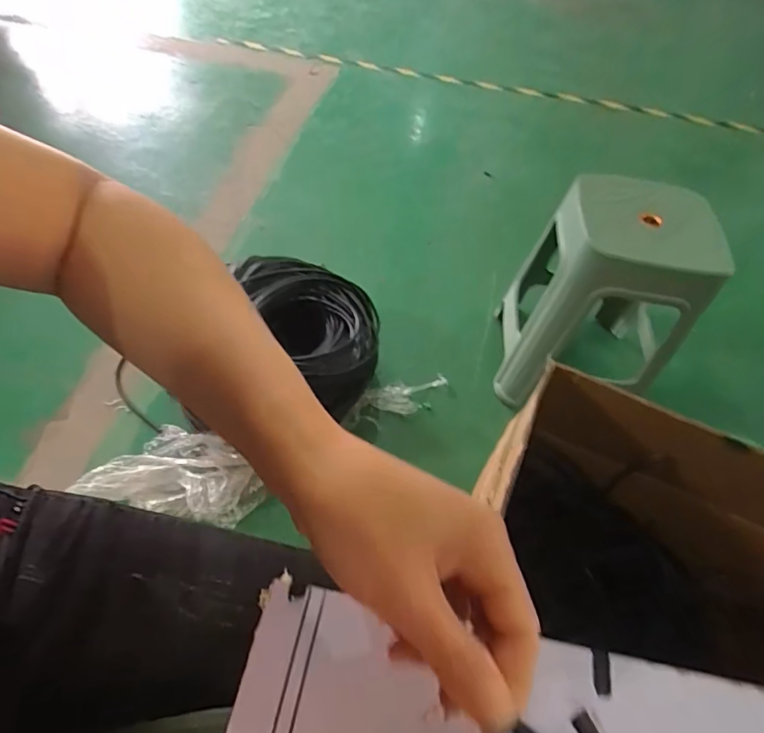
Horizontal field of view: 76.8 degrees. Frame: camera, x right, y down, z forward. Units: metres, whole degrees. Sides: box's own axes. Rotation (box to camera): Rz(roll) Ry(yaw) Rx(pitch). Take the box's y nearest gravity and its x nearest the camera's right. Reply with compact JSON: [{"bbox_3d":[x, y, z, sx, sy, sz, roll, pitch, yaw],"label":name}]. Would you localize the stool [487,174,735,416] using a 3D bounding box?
[{"bbox_3d":[0.456,-0.133,1.062,0.308,0.455,0.264,16,54,6],"label":"stool"}]

